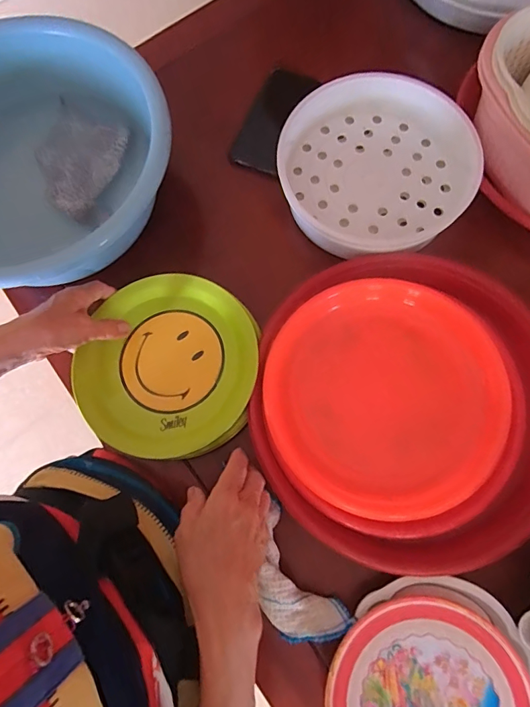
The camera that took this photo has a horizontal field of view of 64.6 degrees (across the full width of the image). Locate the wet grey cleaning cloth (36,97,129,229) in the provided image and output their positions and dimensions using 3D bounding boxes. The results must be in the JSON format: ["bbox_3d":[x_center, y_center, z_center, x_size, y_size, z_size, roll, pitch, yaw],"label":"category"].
[{"bbox_3d":[-0.227,-0.227,0.505,0.104,0.020,0.141,11,74,5],"label":"wet grey cleaning cloth"}]

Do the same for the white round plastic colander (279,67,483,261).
[{"bbox_3d":[0.131,-0.218,0.490,0.221,0.055,0.225,-1,73,2],"label":"white round plastic colander"}]

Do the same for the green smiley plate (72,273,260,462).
[{"bbox_3d":[-0.107,0.011,0.454,0.192,0.020,0.194,-1,73,2],"label":"green smiley plate"}]

